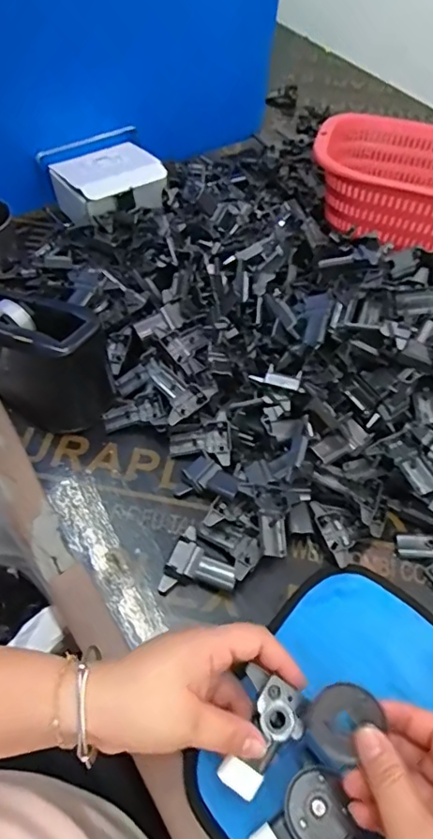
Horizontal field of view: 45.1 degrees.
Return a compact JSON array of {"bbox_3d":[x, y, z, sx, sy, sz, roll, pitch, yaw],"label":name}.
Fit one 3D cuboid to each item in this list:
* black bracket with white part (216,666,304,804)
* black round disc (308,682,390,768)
[{"bbox_3d":[0.025,0.192,0.319,0.042,0.014,0.064,28,80,16],"label":"black bracket with white part"},{"bbox_3d":[0.073,0.173,0.301,0.041,0.005,0.035,-44,58,0],"label":"black round disc"}]

